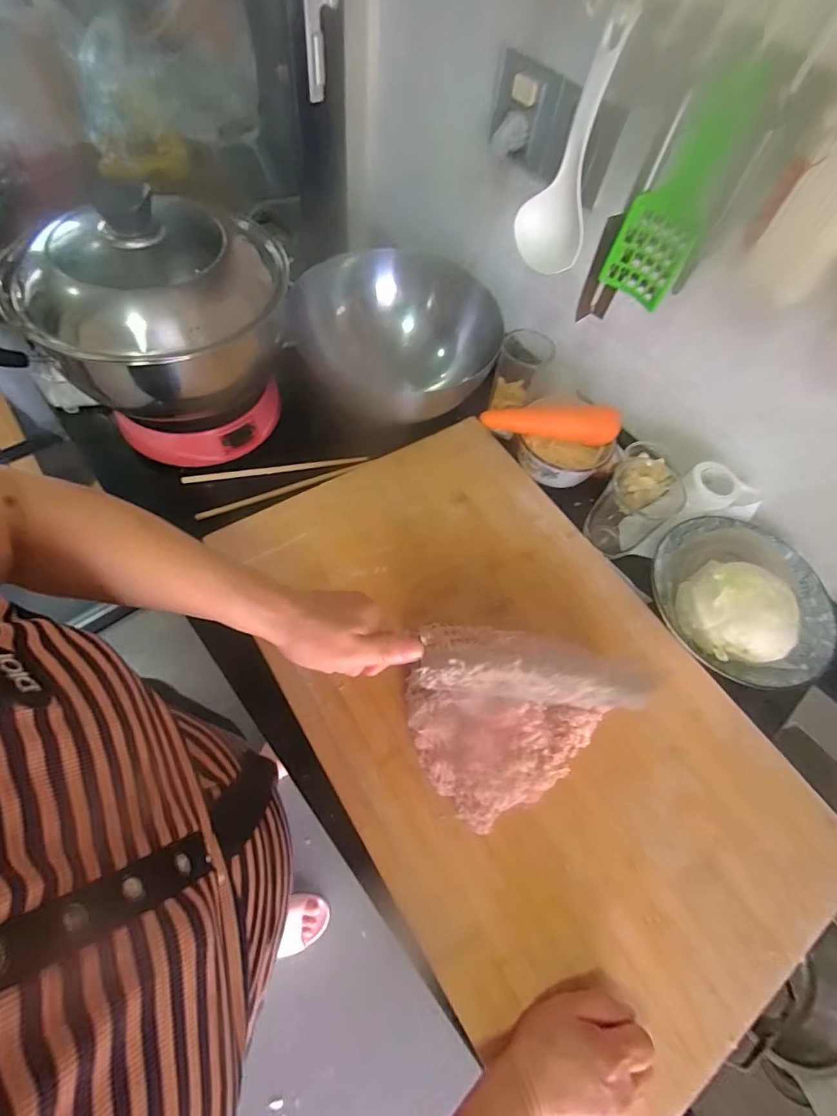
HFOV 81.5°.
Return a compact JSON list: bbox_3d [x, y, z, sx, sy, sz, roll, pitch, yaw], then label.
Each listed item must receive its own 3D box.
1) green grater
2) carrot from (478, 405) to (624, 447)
[{"bbox_3d":[0.217,-0.305,0.412,0.008,0.165,0.064,-34,66,-30],"label":"green grater"},{"bbox_3d":[0.164,-0.169,0.605,0.172,0.051,0.034,3,62,-5],"label":"carrot"}]

